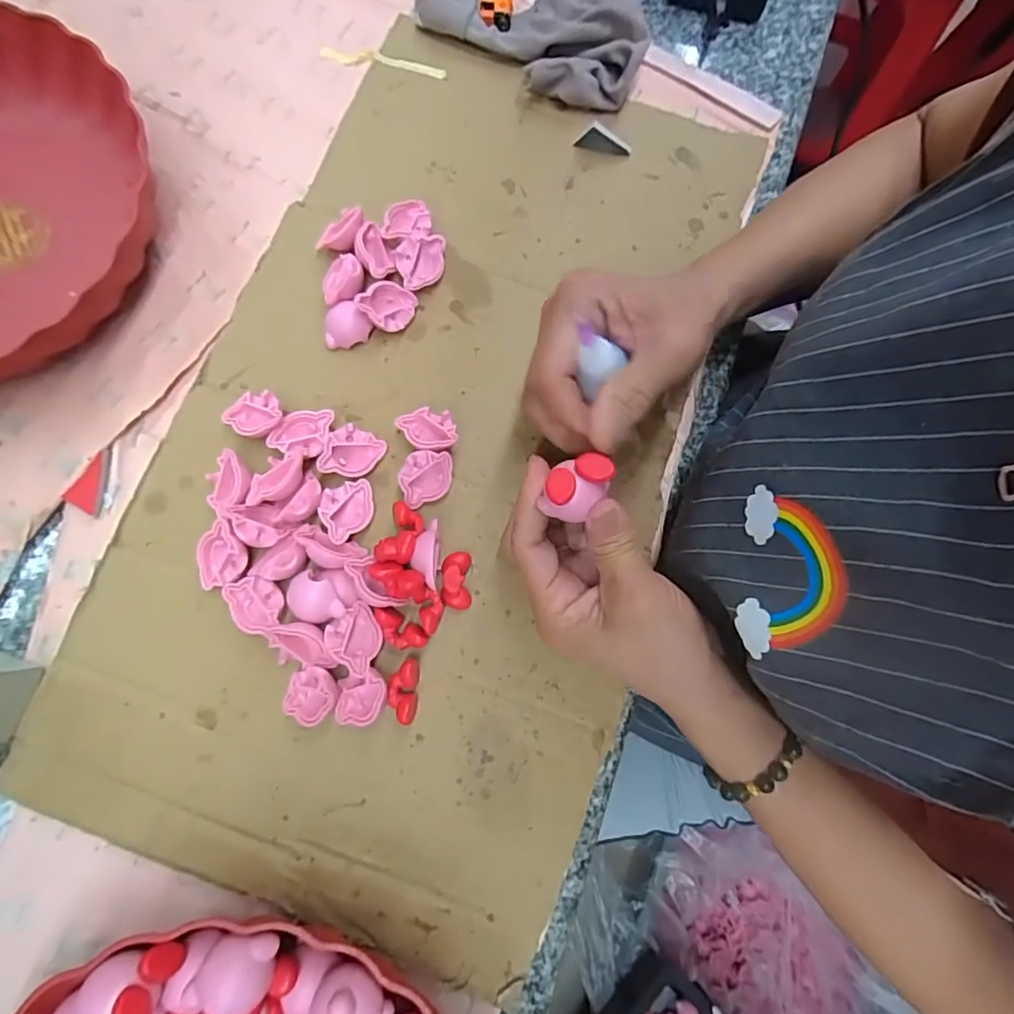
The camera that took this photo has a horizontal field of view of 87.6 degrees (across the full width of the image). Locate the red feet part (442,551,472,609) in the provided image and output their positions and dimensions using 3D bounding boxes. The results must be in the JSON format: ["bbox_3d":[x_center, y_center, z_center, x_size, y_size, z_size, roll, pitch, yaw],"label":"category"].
[{"bbox_3d":[-0.028,0.040,0.291,0.015,0.014,0.031,0,77,-2],"label":"red feet part"}]

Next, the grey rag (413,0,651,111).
[{"bbox_3d":[0.021,-0.325,0.357,0.149,0.025,0.075,29,78,4],"label":"grey rag"}]

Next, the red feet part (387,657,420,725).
[{"bbox_3d":[-0.054,0.096,0.279,0.016,0.013,0.031,5,77,-1],"label":"red feet part"}]

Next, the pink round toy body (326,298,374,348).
[{"bbox_3d":[-0.097,-0.110,0.319,0.029,0.019,0.021,-22,79,-7],"label":"pink round toy body"}]

